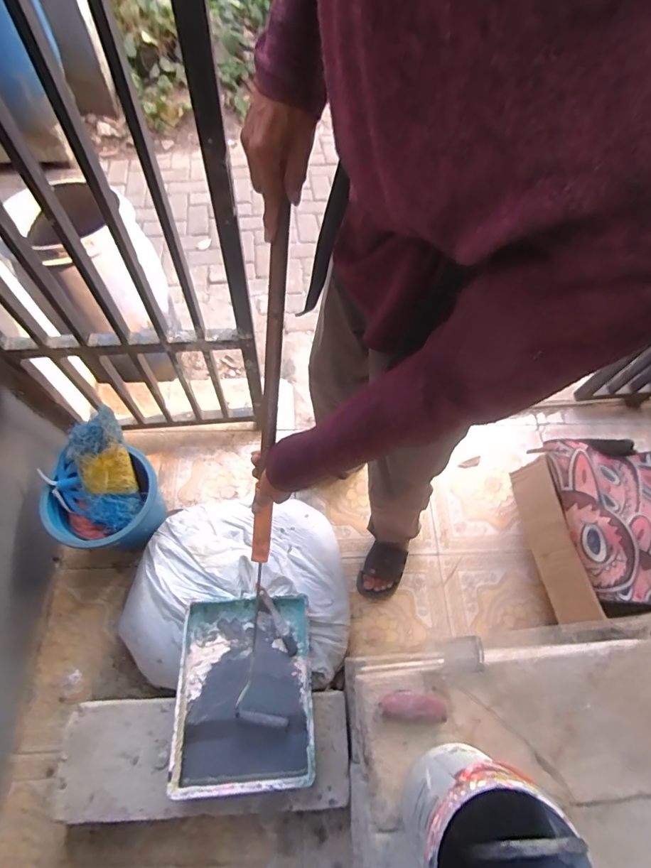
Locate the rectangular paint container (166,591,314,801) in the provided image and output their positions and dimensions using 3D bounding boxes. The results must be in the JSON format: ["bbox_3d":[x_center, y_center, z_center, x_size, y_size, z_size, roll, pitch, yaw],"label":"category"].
[{"bbox_3d":[-0.173,0.553,0.923,0.283,0.075,0.355,-2,65,-5],"label":"rectangular paint container"}]

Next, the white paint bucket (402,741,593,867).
[{"bbox_3d":[0.203,0.529,0.545,0.181,0.190,0.176,1,65,-3],"label":"white paint bucket"}]

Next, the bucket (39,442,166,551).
[{"bbox_3d":[-0.538,0.180,1.075,0.239,0.264,0.241,1,65,-3],"label":"bucket"}]

